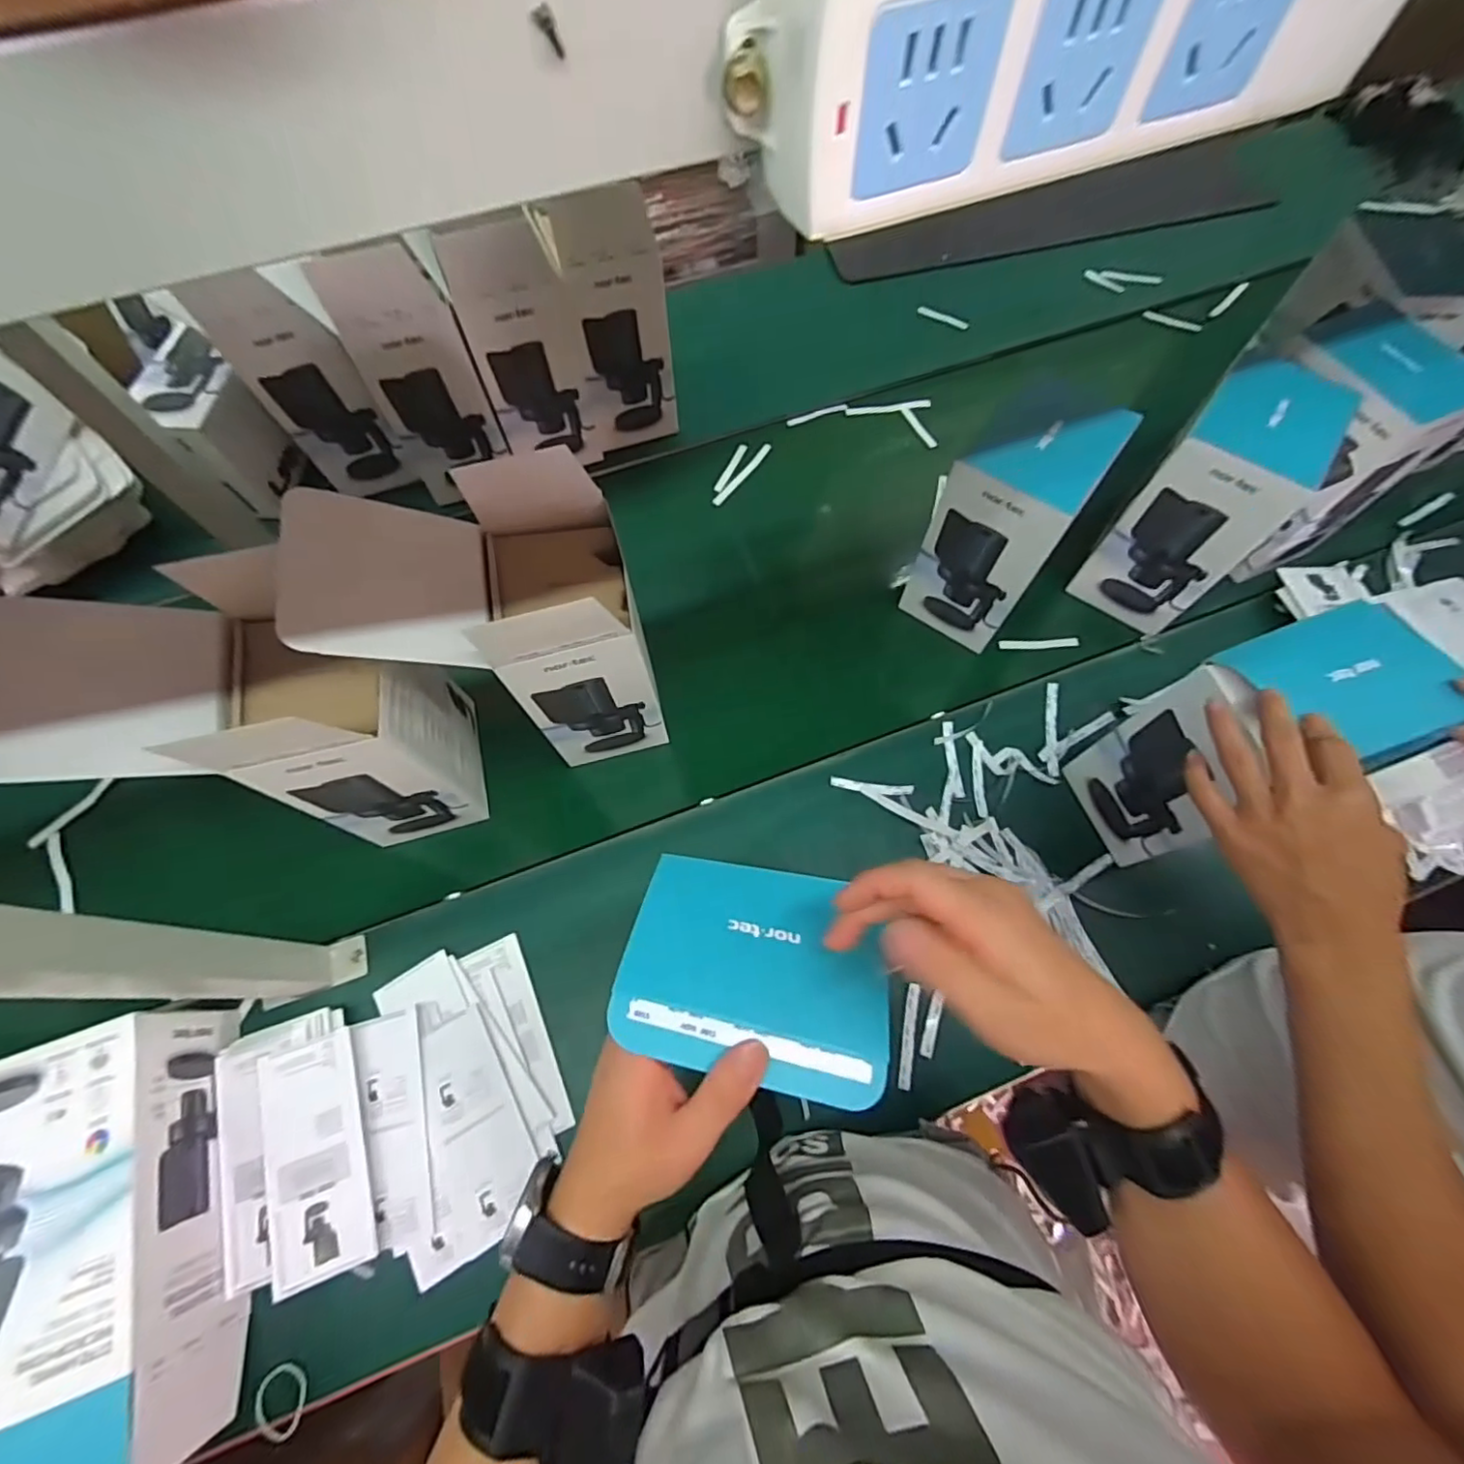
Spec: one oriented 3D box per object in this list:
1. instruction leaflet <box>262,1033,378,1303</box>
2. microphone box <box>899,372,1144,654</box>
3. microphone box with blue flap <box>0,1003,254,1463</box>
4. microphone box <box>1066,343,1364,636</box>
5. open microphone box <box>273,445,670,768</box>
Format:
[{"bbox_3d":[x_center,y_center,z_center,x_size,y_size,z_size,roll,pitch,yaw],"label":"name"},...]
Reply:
[{"bbox_3d":[-0.358,0.362,0.529,0.077,0.009,0.179,-15,68,-17],"label":"instruction leaflet"},{"bbox_3d":[0.288,-0.221,0.650,0.116,0.238,0.129,36,68,15],"label":"microphone box"},{"bbox_3d":[-0.485,0.422,0.448,0.160,0.091,0.376,-18,65,-10],"label":"microphone box with blue flap"},{"bbox_3d":[0.505,-0.244,0.669,0.118,0.234,0.154,36,68,15],"label":"microphone box"},{"bbox_3d":[-0.204,-0.091,0.583,0.234,0.298,0.171,-13,64,-7],"label":"open microphone box"}]

